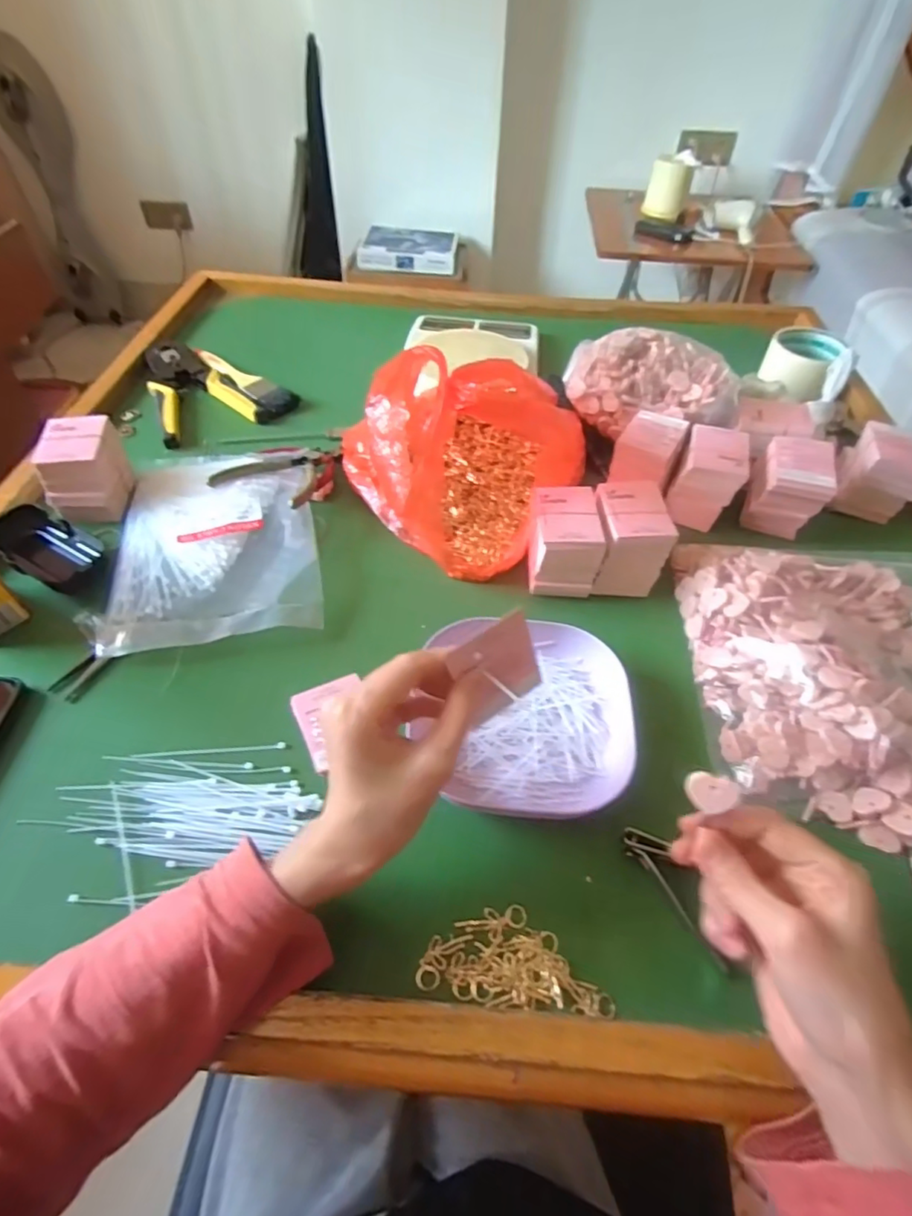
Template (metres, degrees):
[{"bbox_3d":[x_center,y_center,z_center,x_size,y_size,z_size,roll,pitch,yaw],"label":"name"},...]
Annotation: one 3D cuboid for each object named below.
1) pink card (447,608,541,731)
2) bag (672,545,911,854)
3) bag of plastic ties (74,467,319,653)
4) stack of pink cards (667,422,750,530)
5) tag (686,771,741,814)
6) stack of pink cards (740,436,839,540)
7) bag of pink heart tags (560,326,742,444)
[{"bbox_3d":[0.023,0.031,0.309,0.045,0.053,0.004,-29,35,-20],"label":"pink card"},{"bbox_3d":[0.283,0.044,0.423,0.210,0.047,0.228,2,51,0],"label":"bag"},{"bbox_3d":[-0.208,-0.062,0.505,0.171,0.020,0.215,-7,51,-8],"label":"bag of plastic ties"},{"bbox_3d":[0.236,-0.123,0.550,0.054,0.063,0.075,20,53,14],"label":"stack of pink cards"},{"bbox_3d":[0.116,0.083,0.266,0.022,0.004,0.016,13,89,19],"label":"tag"},{"bbox_3d":[0.300,-0.110,0.533,0.055,0.068,0.059,16,52,11],"label":"stack of pink cards"},{"bbox_3d":[0.194,-0.217,0.601,0.160,0.088,0.098,13,51,9],"label":"bag of pink heart tags"}]

